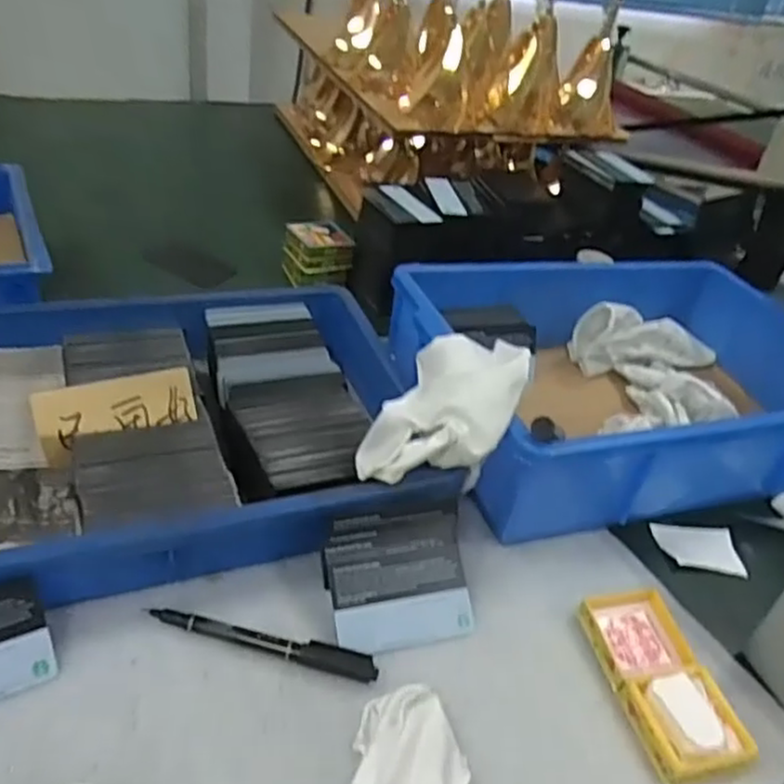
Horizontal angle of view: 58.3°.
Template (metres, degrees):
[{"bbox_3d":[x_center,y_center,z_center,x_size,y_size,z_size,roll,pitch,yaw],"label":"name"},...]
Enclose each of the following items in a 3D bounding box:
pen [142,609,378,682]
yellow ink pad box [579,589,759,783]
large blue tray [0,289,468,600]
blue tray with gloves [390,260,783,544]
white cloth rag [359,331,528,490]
[{"bbox_3d":[-0.072,0.140,0.392,0.129,0.007,0.015,13,37,0],"label":"pen"},{"bbox_3d":[0.159,0.166,0.414,0.061,0.020,0.110,-2,39,-19],"label":"yellow ink pad box"},{"bbox_3d":[-0.167,0.024,0.468,0.357,0.065,0.245,-7,41,-24],"label":"large blue tray"},{"bbox_3d":[0.212,-0.029,0.605,0.392,0.103,0.269,-2,39,-19],"label":"blue tray with gloves"},{"bbox_3d":[0.041,0.007,0.466,0.079,0.072,0.144,22,38,12],"label":"white cloth rag"}]

